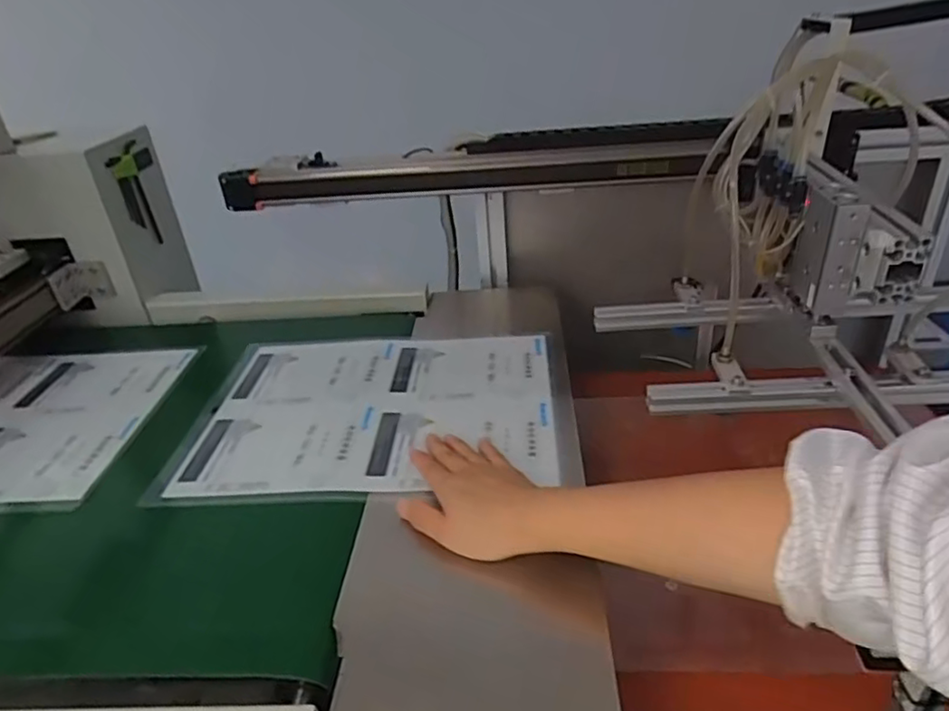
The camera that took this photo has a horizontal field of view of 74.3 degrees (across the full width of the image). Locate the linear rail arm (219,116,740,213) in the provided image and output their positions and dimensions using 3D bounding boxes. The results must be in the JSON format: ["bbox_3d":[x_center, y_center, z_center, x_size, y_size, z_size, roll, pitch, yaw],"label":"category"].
[{"bbox_3d":[-0.009,-0.250,0.832,0.653,0.063,0.083,-2,32,7],"label":"linear rail arm"}]

